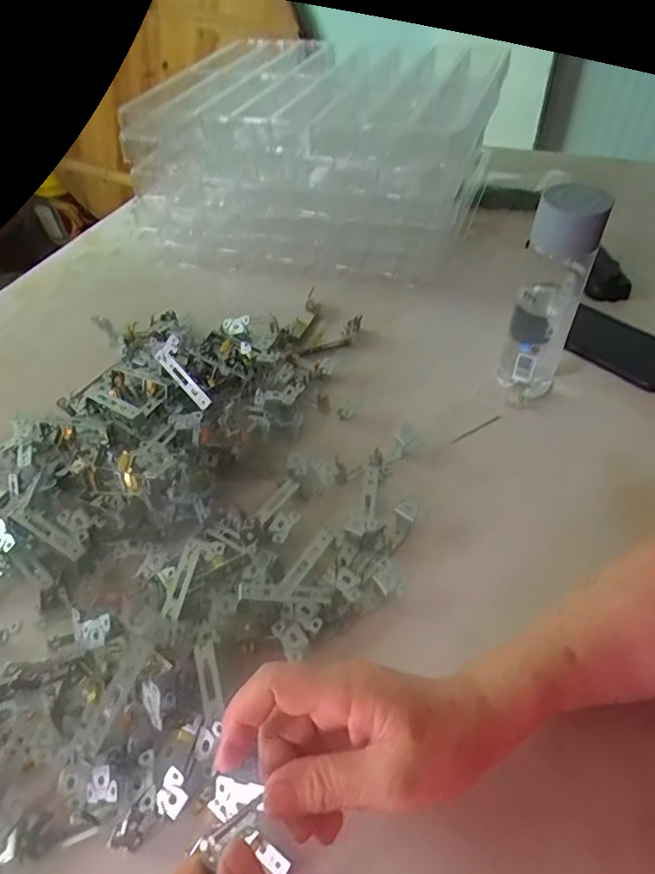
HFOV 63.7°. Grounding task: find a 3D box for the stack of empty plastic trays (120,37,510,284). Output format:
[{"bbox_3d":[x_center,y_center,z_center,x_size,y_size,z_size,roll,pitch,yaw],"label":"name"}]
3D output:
[{"bbox_3d":[-0.009,-0.400,0.743,0.434,0.196,0.341,12,51,14],"label":"stack of empty plastic trays"}]

